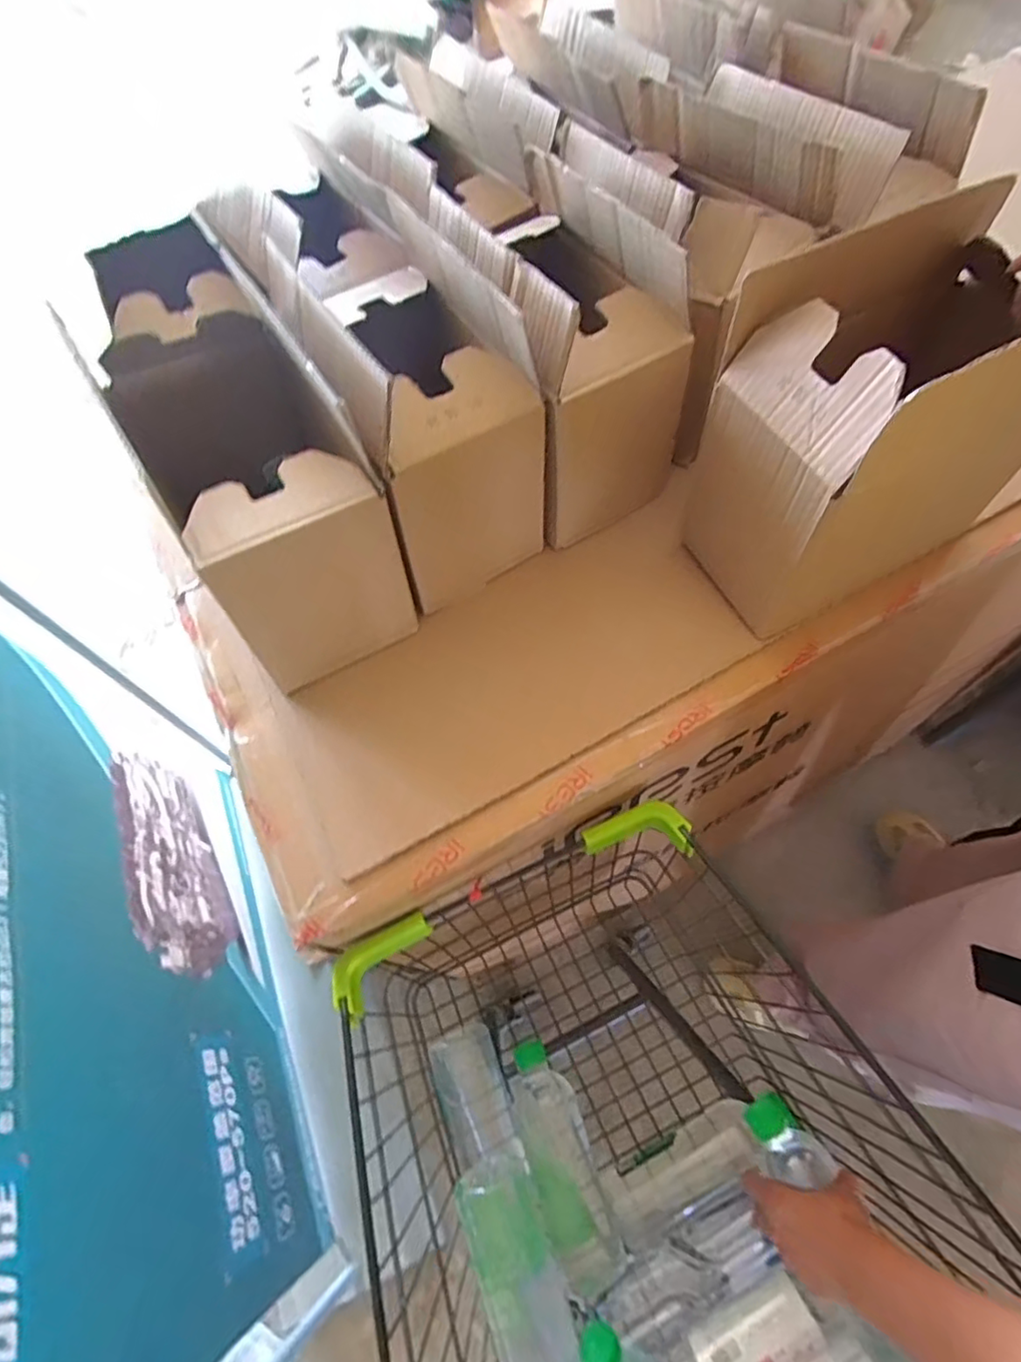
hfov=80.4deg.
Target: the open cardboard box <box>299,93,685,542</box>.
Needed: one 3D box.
[{"bbox_3d":[-0.013,-0.380,0.579,0.135,0.190,0.434,-28,63,-11],"label":"open cardboard box"}]

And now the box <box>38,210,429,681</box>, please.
[{"bbox_3d":[-0.216,-0.166,0.506,0.138,0.170,0.290,-33,64,-13],"label":"box"}]

